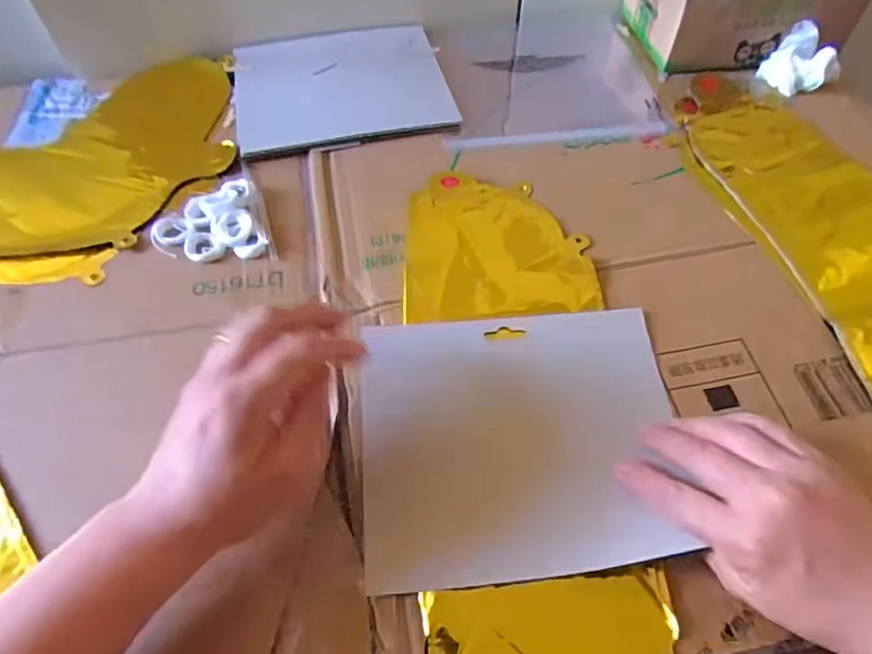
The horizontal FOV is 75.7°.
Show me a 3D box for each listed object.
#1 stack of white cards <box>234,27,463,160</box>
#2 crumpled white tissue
[{"bbox_3d":[-0.089,-0.220,0.525,0.192,0.012,0.136,-11,65,-6],"label":"stack of white cards"},{"bbox_3d":[0.342,-0.248,0.524,0.041,0.044,0.053,-27,60,-16],"label":"crumpled white tissue"}]

